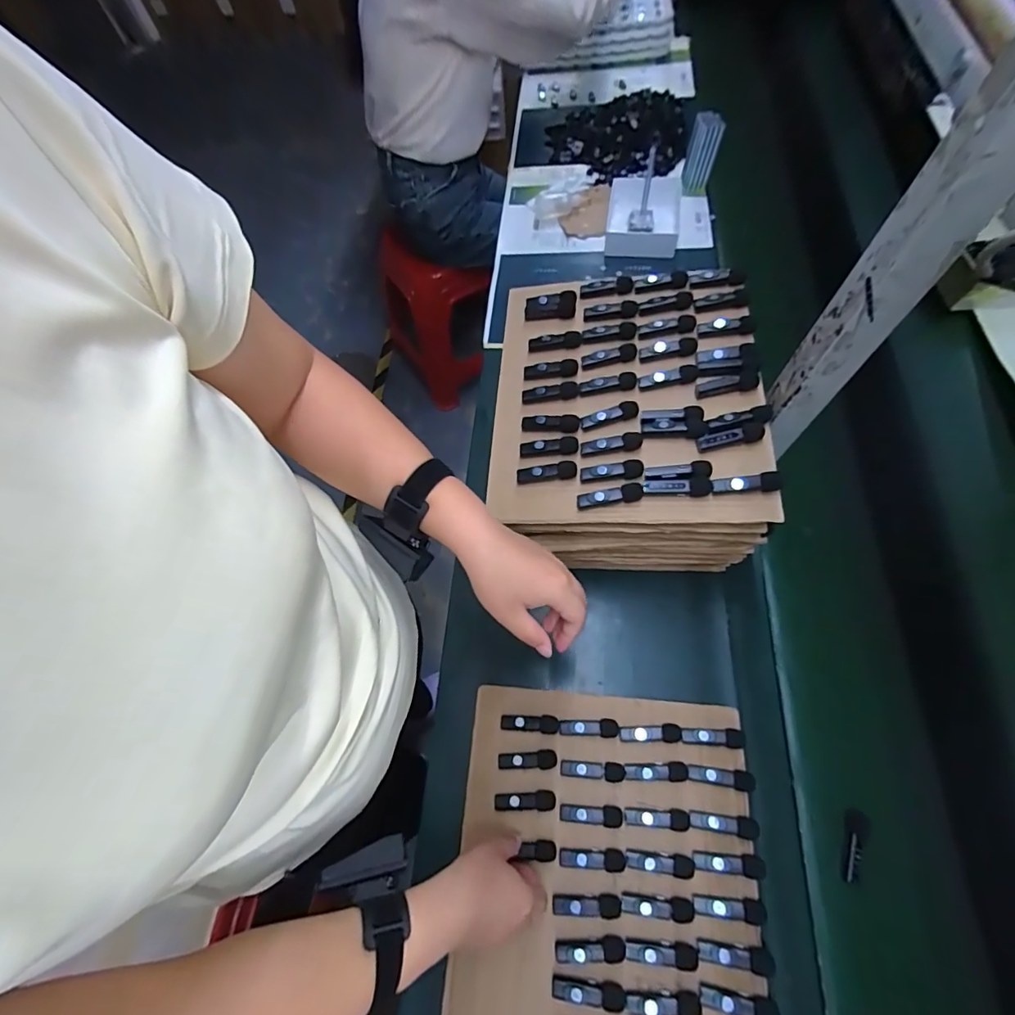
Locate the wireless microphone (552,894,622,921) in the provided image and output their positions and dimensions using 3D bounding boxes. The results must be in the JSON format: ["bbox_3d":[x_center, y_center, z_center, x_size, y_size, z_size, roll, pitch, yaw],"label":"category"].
[{"bbox_3d":[0.078,0.392,0.468,0.066,0.010,0.019,-2,65,2],"label":"wireless microphone"}]

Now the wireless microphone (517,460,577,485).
[{"bbox_3d":[0.043,-0.038,0.521,0.064,0.017,0.017,-2,65,2],"label":"wireless microphone"}]

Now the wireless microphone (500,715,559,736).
[{"bbox_3d":[0.026,0.248,0.547,0.066,0.009,0.019,4,66,5],"label":"wireless microphone"}]

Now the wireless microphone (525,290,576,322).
[{"bbox_3d":[0.056,-0.261,0.624,0.065,0.019,0.037,1,66,3],"label":"wireless microphone"}]

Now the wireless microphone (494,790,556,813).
[{"bbox_3d":[0.019,0.317,0.516,0.065,0.009,0.019,-1,65,2],"label":"wireless microphone"}]

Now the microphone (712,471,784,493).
[{"bbox_3d":[0.239,-0.024,0.475,0.063,0.013,0.015,-3,65,15],"label":"microphone"}]

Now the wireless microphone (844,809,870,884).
[{"bbox_3d":[0.360,0.350,0.495,0.018,0.013,0.070,27,57,14],"label":"wireless microphone"}]

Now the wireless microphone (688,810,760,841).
[{"bbox_3d":[0.218,0.320,0.482,0.065,0.014,0.018,5,66,5],"label":"wireless microphone"}]

